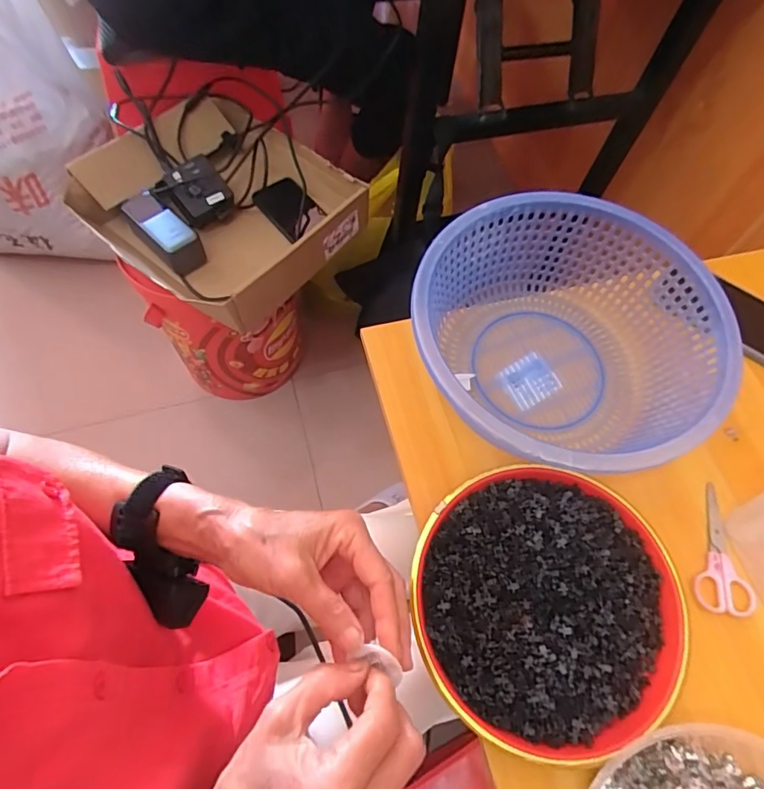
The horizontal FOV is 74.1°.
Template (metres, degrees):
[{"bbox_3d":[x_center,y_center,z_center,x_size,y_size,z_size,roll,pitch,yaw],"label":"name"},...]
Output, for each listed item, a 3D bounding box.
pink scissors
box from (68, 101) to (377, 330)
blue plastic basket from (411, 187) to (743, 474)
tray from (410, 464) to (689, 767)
[{"bbox_3d":[0.305,0.137,0.459,0.049,0.004,0.115,8,64,2],"label":"pink scissors"},{"bbox_3d":[-0.245,-0.284,0.776,0.347,0.095,0.321,35,68,14],"label":"box"},{"bbox_3d":[0.169,-0.050,0.485,0.261,0.113,0.276,1,64,-2],"label":"blue plastic basket"},{"bbox_3d":[0.134,0.171,0.421,0.215,0.028,0.211,1,64,-2],"label":"tray"}]

